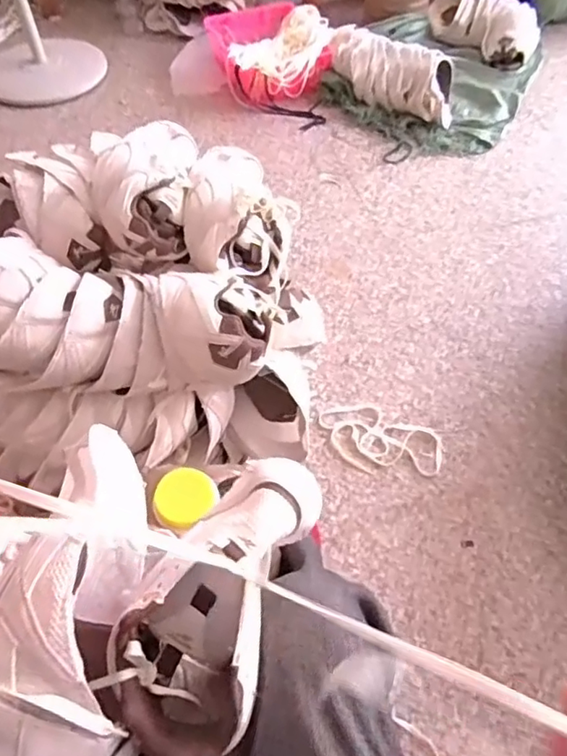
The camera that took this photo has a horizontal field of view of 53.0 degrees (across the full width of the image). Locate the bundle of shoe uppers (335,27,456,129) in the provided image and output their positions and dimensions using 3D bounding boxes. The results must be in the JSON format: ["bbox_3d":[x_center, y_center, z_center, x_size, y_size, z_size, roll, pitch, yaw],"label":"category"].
[{"bbox_3d":[0.306,-0.858,1.615,0.387,0.135,0.173,21,58,14],"label":"bundle of shoe uppers"}]

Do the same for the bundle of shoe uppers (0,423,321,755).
[{"bbox_3d":[-0.139,0.208,0.413,0.237,0.167,0.338,19,59,9],"label":"bundle of shoe uppers"}]

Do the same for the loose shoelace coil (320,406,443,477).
[{"bbox_3d":[0.172,0.115,1.030,0.226,0.018,0.126,22,58,15],"label":"loose shoelace coil"}]

